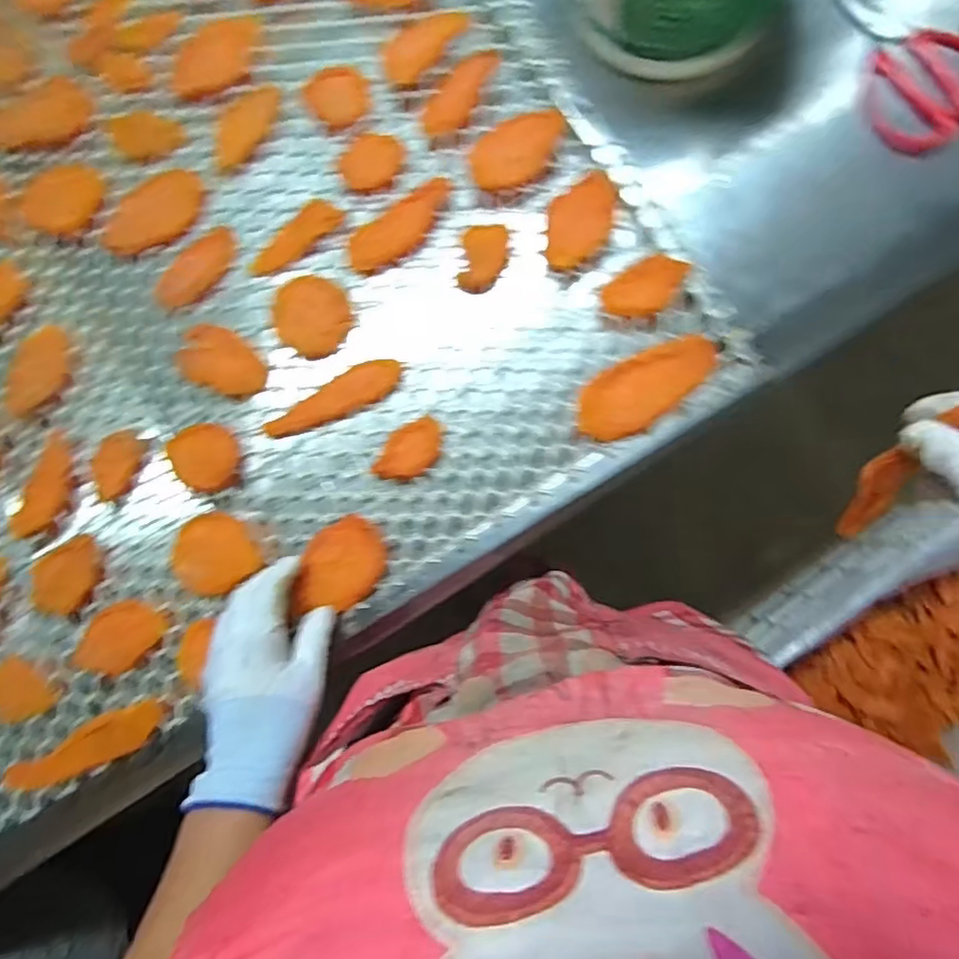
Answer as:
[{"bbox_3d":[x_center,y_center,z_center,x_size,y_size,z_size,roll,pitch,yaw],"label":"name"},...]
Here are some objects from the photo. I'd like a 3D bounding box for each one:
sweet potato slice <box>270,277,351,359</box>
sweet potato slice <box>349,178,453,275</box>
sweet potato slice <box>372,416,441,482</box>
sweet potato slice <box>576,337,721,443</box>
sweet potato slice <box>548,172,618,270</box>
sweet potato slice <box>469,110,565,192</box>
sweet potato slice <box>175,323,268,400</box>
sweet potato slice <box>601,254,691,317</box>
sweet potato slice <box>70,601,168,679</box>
[{"bbox_3d":[-0.140,-0.138,0.524,0.067,0.018,0.061,0,87,4],"label":"sweet potato slice"},{"bbox_3d":[-0.065,-0.213,0.531,0.102,0.005,0.041,-36,85,1],"label":"sweet potato slice"},{"bbox_3d":[-0.058,-0.023,0.511,0.061,0.010,0.039,-29,85,1],"label":"sweet potato slice"},{"bbox_3d":[0.131,-0.071,0.492,0.111,0.018,0.055,-23,86,2],"label":"sweet potato slice"},{"bbox_3d":[0.080,-0.205,0.500,0.050,0.012,0.071,3,87,4],"label":"sweet potato slice"},{"bbox_3d":[0.034,-0.268,0.510,0.082,0.017,0.044,-24,85,2],"label":"sweet potato slice"},{"bbox_3d":[-0.218,-0.101,0.528,0.074,0.014,0.050,19,88,4],"label":"sweet potato slice"},{"bbox_3d":[0.133,-0.153,0.502,0.066,0.011,0.041,-31,85,1],"label":"sweet potato slice"},{"bbox_3d":[-0.296,0.130,0.515,0.049,0.011,0.068,45,90,5],"label":"sweet potato slice"}]

